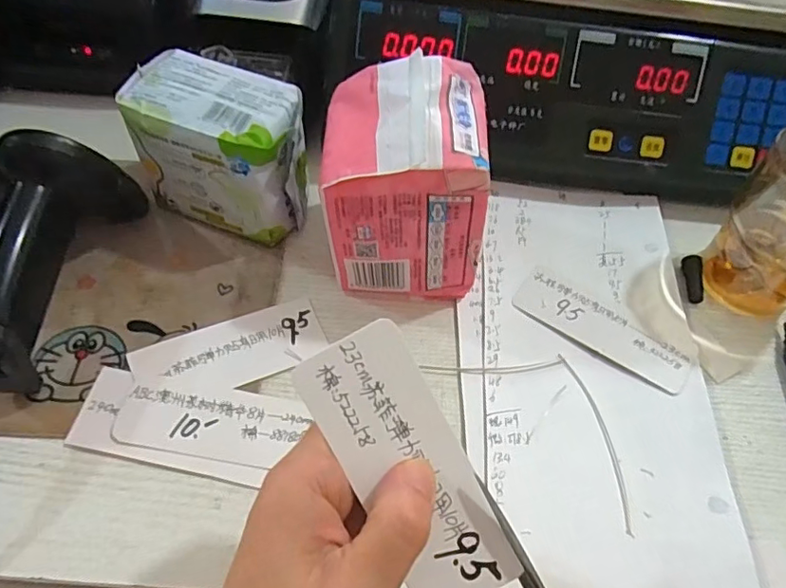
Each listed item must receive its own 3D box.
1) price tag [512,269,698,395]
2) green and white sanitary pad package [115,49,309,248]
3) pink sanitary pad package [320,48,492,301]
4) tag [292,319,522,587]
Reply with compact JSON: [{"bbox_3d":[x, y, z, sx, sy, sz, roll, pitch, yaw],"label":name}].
[{"bbox_3d":[0.134,0.021,0.348,0.114,0.007,0.039,33,60,16],"label":"price tag"},{"bbox_3d":[-0.108,-0.090,0.354,0.108,0.087,0.066,21,57,9],"label":"green and white sanitary pad package"},{"bbox_3d":[0.006,-0.066,0.331,0.090,0.114,0.092,3,57,-3],"label":"pink sanitary pad package"},{"bbox_3d":[0.007,0.064,0.198,0.041,0.005,0.106,-29,93,-15],"label":"tag"}]

